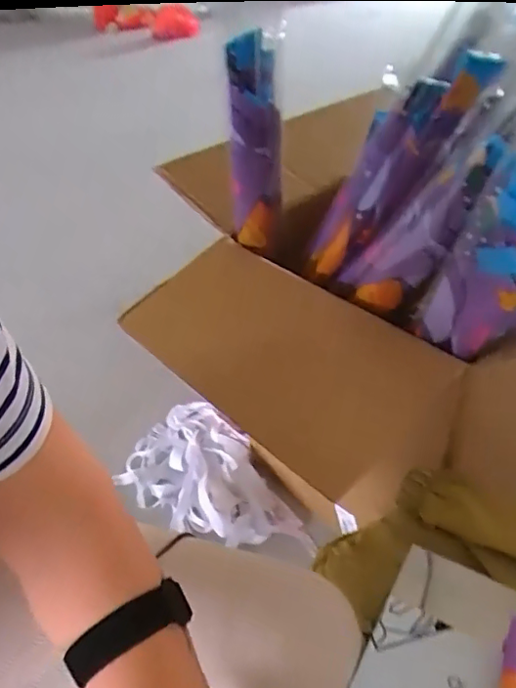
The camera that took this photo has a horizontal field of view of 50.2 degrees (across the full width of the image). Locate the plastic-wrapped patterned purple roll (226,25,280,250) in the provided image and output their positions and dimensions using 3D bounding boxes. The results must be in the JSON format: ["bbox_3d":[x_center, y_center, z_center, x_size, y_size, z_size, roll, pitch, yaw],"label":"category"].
[{"bbox_3d":[-0.005,-0.242,0.701,0.070,0.295,0.065,-4,37,1],"label":"plastic-wrapped patterned purple roll"}]

